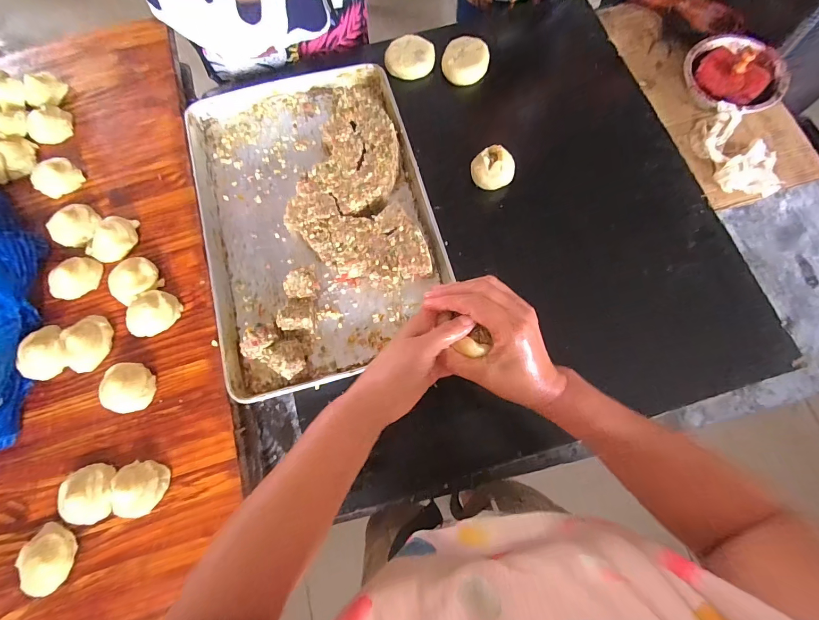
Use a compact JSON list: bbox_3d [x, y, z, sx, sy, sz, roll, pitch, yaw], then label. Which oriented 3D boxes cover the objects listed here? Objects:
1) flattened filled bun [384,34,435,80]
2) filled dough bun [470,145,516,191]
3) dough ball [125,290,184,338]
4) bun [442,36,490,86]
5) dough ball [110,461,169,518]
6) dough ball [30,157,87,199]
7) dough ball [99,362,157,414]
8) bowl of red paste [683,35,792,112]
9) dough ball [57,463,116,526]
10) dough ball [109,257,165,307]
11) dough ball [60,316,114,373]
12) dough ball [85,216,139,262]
[{"bbox_3d":[0.001,-0.545,0.797,0.104,0.022,0.103,5,75,1],"label":"flattened filled bun"},{"bbox_3d":[0.160,-0.267,0.714,0.070,0.069,0.075,-32,78,-8],"label":"filled dough bun"},{"bbox_3d":[-0.435,0.008,0.629,0.068,0.036,0.084,35,78,8],"label":"dough ball"},{"bbox_3d":[0.120,-0.531,0.790,0.096,0.042,0.083,8,75,2],"label":"bun"},{"bbox_3d":[-0.405,0.268,0.555,0.079,0.029,0.077,0,75,0],"label":"dough ball"},{"bbox_3d":[-0.668,-0.251,0.703,0.070,0.029,0.074,0,75,0],"label":"dough ball"},{"bbox_3d":[-0.455,0.125,0.598,0.069,0.043,0.080,4,75,1],"label":"dough ball"},{"bbox_3d":[0.643,-0.464,0.751,0.172,0.070,0.177,0,75,0],"label":"bowl of red paste"},{"bbox_3d":[-0.480,0.277,0.558,0.081,0.032,0.080,0,75,0],"label":"dough ball"},{"bbox_3d":[-0.482,-0.052,0.646,0.075,0.030,0.083,43,79,10],"label":"dough ball"},{"bbox_3d":[-0.539,0.056,0.619,0.062,0.033,0.093,11,75,3],"label":"dough ball"},{"bbox_3d":[-0.530,-0.128,0.664,0.060,0.039,0.089,28,77,7],"label":"dough ball"}]

